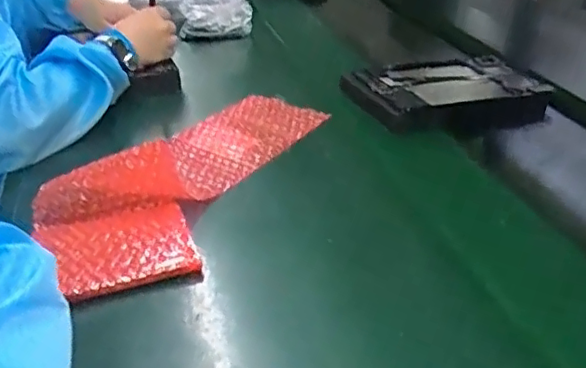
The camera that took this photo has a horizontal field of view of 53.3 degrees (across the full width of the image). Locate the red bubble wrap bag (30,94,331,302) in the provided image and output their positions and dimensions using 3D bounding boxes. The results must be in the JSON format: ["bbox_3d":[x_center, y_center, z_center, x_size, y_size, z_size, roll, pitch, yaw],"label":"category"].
[{"bbox_3d":[-0.093,-0.028,0.585,0.162,0.056,0.387,17,34,23],"label":"red bubble wrap bag"}]

